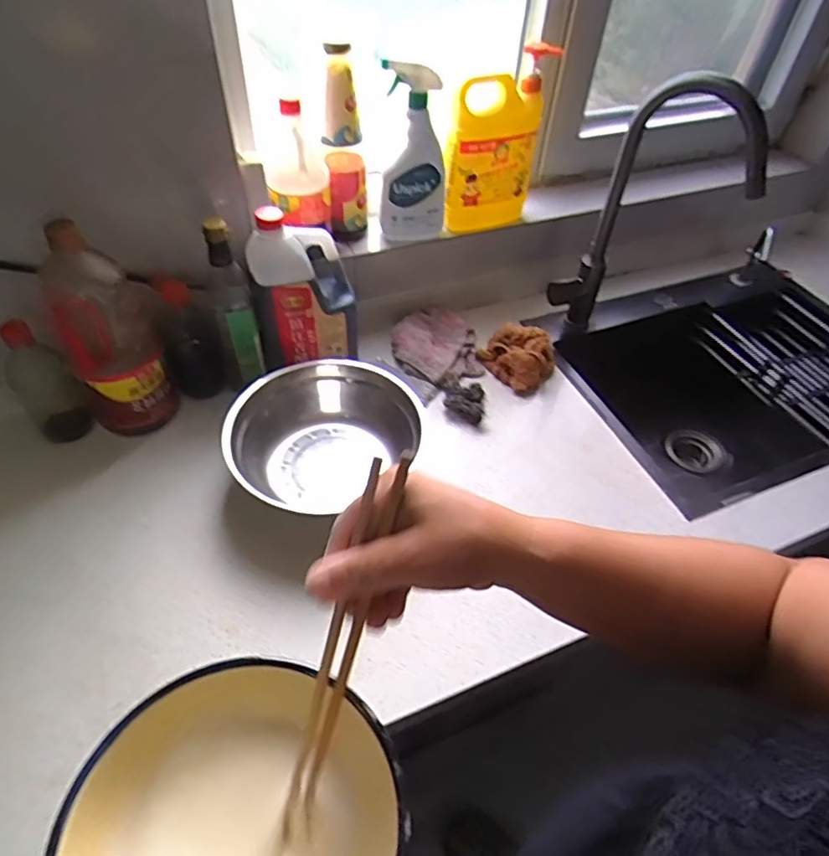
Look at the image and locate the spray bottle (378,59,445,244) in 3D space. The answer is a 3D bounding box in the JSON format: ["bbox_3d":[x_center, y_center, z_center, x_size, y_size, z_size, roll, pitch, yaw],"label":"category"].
[{"bbox_3d":[-0.002,-0.404,0.870,0.100,0.246,0.048,5,49,1],"label":"spray bottle"}]

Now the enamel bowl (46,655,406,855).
[{"bbox_3d":[-0.102,0.216,0.321,0.186,0.059,0.162,8,48,4],"label":"enamel bowl"}]

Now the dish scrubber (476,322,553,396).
[{"bbox_3d":[0.173,-0.127,0.954,0.099,0.060,0.114,-34,59,-28],"label":"dish scrubber"}]

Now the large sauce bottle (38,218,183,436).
[{"bbox_3d":[-0.390,-0.117,0.759,0.122,0.297,0.091,-18,51,-18],"label":"large sauce bottle"}]

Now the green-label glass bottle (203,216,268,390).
[{"bbox_3d":[-0.258,-0.172,0.823,0.057,0.248,0.066,-14,50,-15],"label":"green-label glass bottle"}]

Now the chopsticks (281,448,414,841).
[{"bbox_3d":[-0.041,0.128,0.336,0.020,0.238,0.019,15,7,10],"label":"chopsticks"}]

